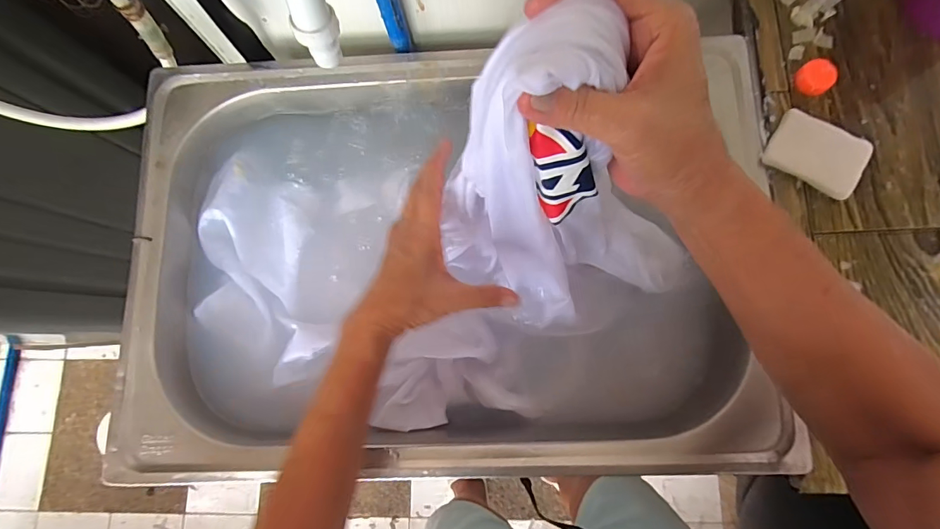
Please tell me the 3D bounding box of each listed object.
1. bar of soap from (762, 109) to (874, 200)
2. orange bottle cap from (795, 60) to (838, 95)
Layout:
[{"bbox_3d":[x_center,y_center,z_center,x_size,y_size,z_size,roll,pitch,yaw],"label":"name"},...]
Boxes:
[{"bbox_3d":[0.315,-0.100,0.393,0.079,0.017,0.052,29,83,7],"label":"bar of soap"},{"bbox_3d":[0.326,-0.176,0.411,0.027,0.020,0.032,-37,81,-4],"label":"orange bottle cap"}]

